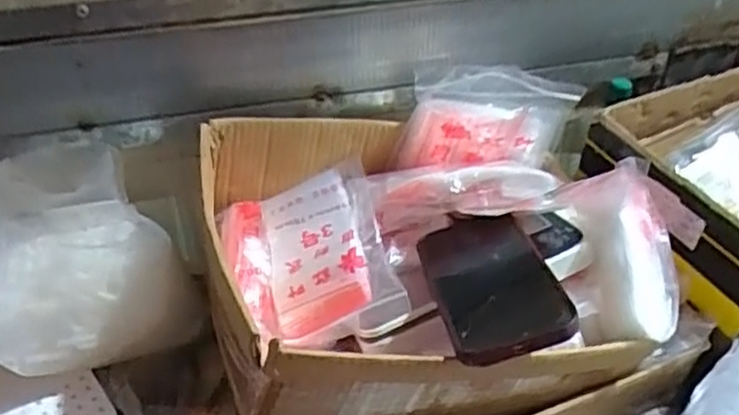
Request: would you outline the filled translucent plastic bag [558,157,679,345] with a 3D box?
[{"bbox_3d":[0.194,0.034,0.561,0.070,0.060,0.138,-3,71,-1],"label":"filled translucent plastic bag"}]

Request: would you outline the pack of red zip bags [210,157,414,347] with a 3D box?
[{"bbox_3d":[-0.052,0.040,0.590,0.133,0.042,0.178,-28,44,6],"label":"pack of red zip bags"}]

